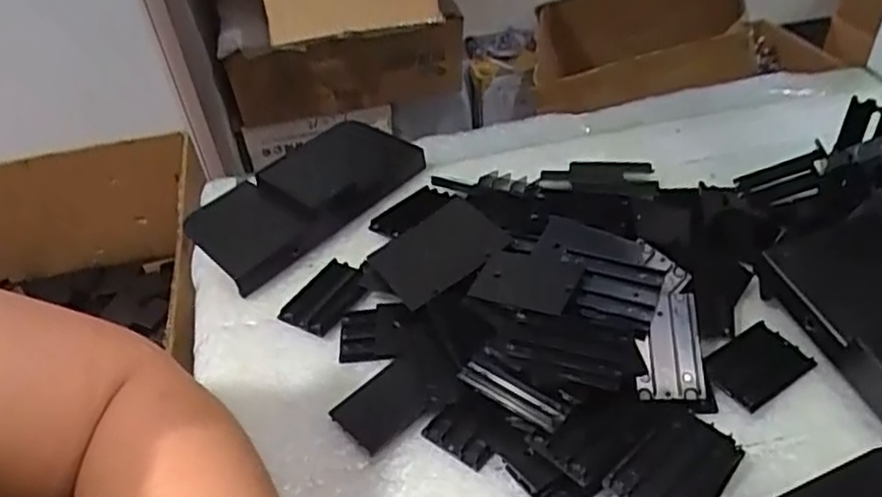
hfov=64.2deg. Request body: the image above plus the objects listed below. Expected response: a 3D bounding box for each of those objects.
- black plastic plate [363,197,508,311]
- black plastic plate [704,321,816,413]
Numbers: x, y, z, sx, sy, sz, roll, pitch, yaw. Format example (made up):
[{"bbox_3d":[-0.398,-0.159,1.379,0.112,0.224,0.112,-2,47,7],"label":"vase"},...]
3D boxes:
[{"bbox_3d":[-0.003,0.000,0.420,0.073,0.007,0.070,-38,39,-12],"label":"black plastic plate"},{"bbox_3d":[0.162,0.060,0.362,0.052,0.007,0.034,-27,46,-22],"label":"black plastic plate"}]

